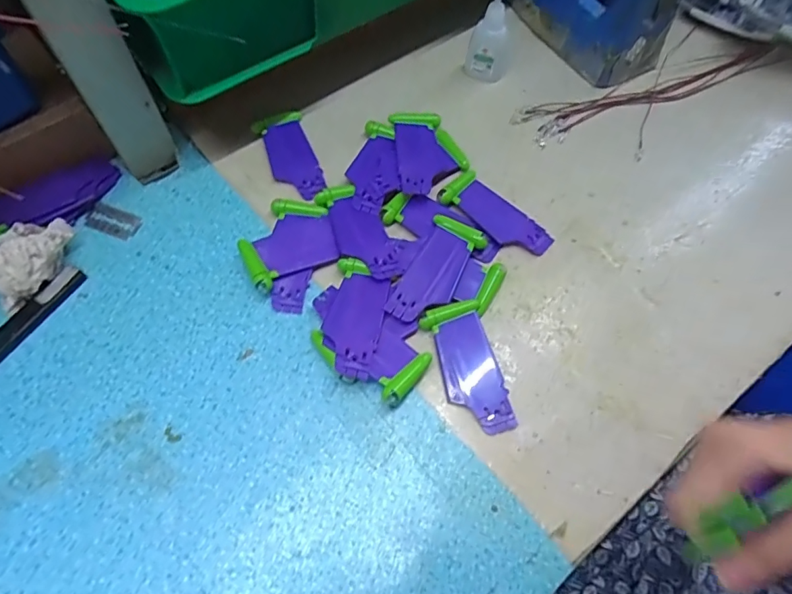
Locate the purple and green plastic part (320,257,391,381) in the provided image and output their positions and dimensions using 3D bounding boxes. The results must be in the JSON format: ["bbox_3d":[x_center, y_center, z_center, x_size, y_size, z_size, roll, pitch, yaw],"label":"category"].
[{"bbox_3d":[-0.028,0.012,0.344,0.038,0.009,0.085,11,63,2],"label":"purple and green plastic part"}]

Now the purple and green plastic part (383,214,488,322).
[{"bbox_3d":[0.029,-0.019,0.363,0.040,0.009,0.086,25,64,9],"label":"purple and green plastic part"}]

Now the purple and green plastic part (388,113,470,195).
[{"bbox_3d":[0.028,-0.118,0.416,0.056,0.008,0.083,-5,63,-6],"label":"purple and green plastic part"}]

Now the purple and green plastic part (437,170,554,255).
[{"bbox_3d":[0.079,-0.064,0.397,0.089,0.014,0.039,39,67,15],"label":"purple and green plastic part"}]

